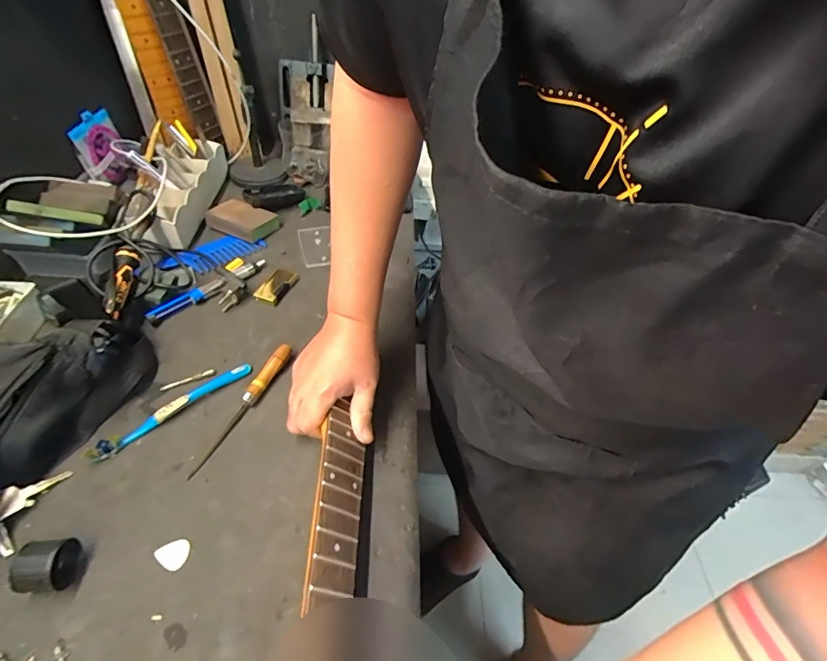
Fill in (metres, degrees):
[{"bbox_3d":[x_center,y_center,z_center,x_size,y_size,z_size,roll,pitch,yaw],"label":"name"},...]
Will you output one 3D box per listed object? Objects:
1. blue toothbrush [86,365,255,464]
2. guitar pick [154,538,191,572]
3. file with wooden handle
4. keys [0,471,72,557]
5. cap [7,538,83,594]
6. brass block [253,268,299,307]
[{"bbox_3d":[-0.277,0.090,0.518,0.013,0.018,0.184,38,54,25],"label":"blue toothbrush"},{"bbox_3d":[-0.228,0.212,0.420,0.027,0.004,0.026,32,51,21],"label":"guitar pick"},{"bbox_3d":[-0.204,0.088,0.527,0.016,0.023,0.188,21,48,12],"label":"file with wooden handle"},{"bbox_3d":[-0.385,0.166,0.425,0.043,0.021,0.079,9,47,1],"label":"keys"},{"bbox_3d":[-0.322,0.206,0.387,0.038,0.038,0.040,1,47,-6],"label":"cap"},{"bbox_3d":[-0.208,-0.070,0.673,0.040,0.014,0.071,20,48,11],"label":"brass block"}]

